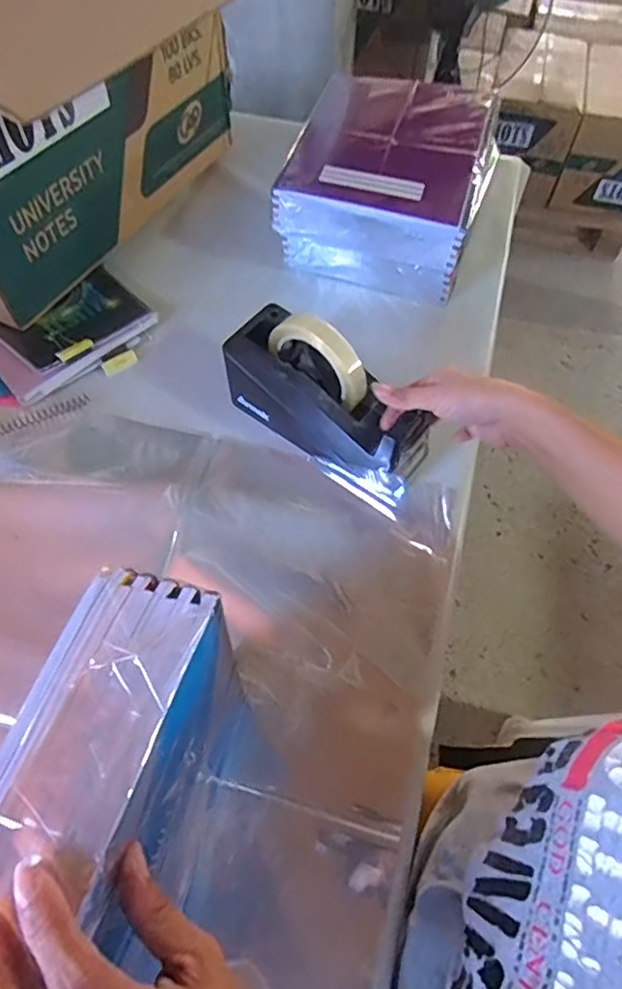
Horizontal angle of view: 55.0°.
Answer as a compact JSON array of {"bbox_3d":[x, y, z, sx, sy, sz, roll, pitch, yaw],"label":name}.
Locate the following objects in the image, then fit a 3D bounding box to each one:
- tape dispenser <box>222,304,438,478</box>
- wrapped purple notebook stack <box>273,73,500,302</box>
[{"bbox_3d":[0.012,-0.097,0.555,0.195,0.117,0.072,37,66,18],"label":"tape dispenser"},{"bbox_3d":[0.096,-0.368,0.723,0.206,0.135,0.238,17,62,8],"label":"wrapped purple notebook stack"}]

